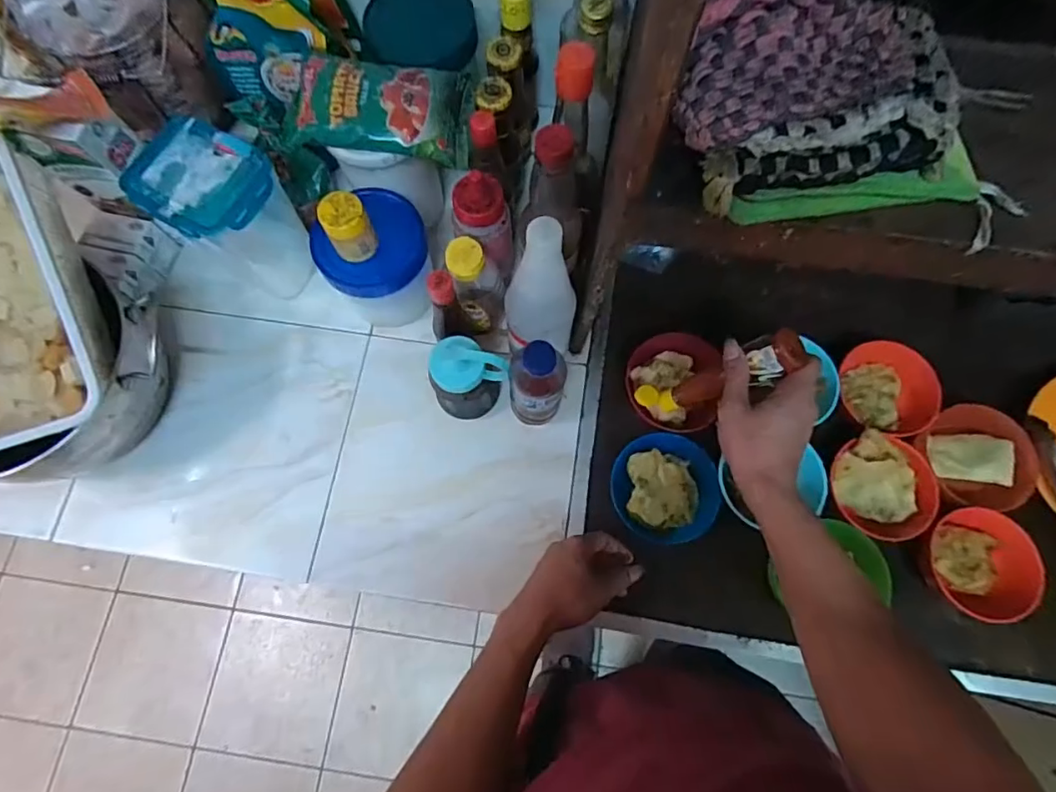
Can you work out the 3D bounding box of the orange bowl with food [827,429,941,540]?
[{"bbox_3d":[0.385,0.098,0.593,0.103,0.055,0.096,22,75,7],"label":"orange bowl with food"}]

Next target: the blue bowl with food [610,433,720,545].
[{"bbox_3d":[0.148,0.105,0.611,0.110,0.055,0.115,0,73,1],"label":"blue bowl with food"}]

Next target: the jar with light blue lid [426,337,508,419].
[{"bbox_3d":[-0.067,-0.017,0.603,0.063,0.121,0.073,40,78,11],"label":"jar with light blue lid"}]

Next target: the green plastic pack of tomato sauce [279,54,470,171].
[{"bbox_3d":[-0.153,-0.298,0.567,0.178,0.042,0.101,0,73,1],"label":"green plastic pack of tomato sauce"}]

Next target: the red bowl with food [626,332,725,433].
[{"bbox_3d":[0.173,-0.015,0.641,0.114,0.051,0.119,0,73,1],"label":"red bowl with food"}]

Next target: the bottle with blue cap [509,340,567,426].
[{"bbox_3d":[0.010,-0.009,0.580,0.053,0.166,0.053,0,73,1],"label":"bottle with blue cap"}]

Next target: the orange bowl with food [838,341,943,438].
[{"bbox_3d":[0.410,-0.009,0.628,0.096,0.052,0.114,-16,74,-4],"label":"orange bowl with food"}]

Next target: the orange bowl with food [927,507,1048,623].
[{"bbox_3d":[0.468,0.180,0.573,0.094,0.060,0.111,-10,74,-2],"label":"orange bowl with food"}]

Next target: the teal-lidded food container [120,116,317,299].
[{"bbox_3d":[-0.332,-0.199,0.625,0.129,0.178,0.107,29,76,9],"label":"teal-lidded food container"}]

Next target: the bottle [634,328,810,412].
[{"bbox_3d":[0.191,-0.017,0.548,0.048,0.168,0.037,7,68,-40],"label":"bottle"}]

